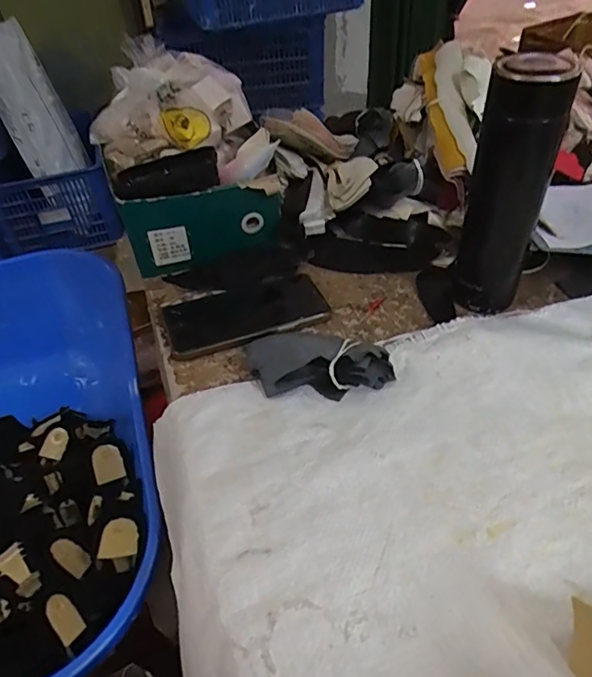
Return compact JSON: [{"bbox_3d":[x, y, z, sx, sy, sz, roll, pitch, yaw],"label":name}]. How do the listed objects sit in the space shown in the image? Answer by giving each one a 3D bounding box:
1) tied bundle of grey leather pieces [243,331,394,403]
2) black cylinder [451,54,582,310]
[{"bbox_3d":[0.019,0.022,0.445,0.129,0.035,0.054,4,44,6],"label":"tied bundle of grey leather pieces"},{"bbox_3d":[0.187,-0.125,0.456,0.062,0.223,0.053,16,46,17],"label":"black cylinder"}]

